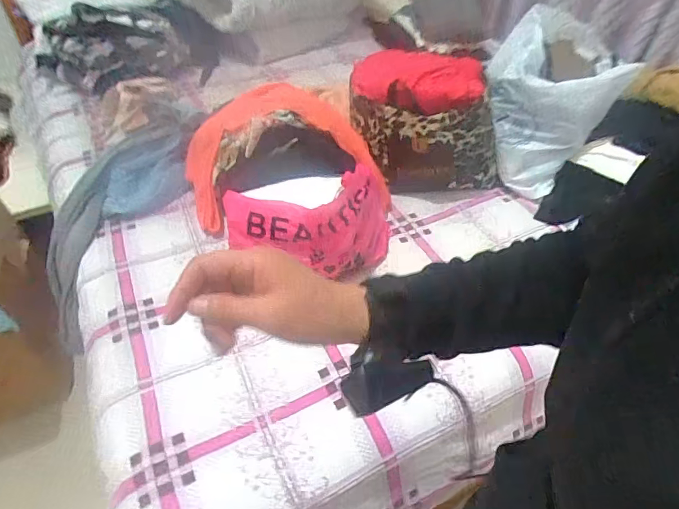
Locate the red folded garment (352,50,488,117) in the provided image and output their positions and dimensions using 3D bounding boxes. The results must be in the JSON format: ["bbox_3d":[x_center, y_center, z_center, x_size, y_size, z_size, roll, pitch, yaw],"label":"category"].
[{"bbox_3d":[0.203,-0.455,1.160,0.332,0.088,0.180,1,46,-2],"label":"red folded garment"}]

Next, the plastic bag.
[{"bbox_3d":[0.604,-0.442,1.303,0.330,0.393,0.447,22,49,18],"label":"plastic bag"}]

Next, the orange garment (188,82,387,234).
[{"bbox_3d":[-0.130,-0.247,1.104,0.506,0.259,0.264,-7,46,-10],"label":"orange garment"}]

